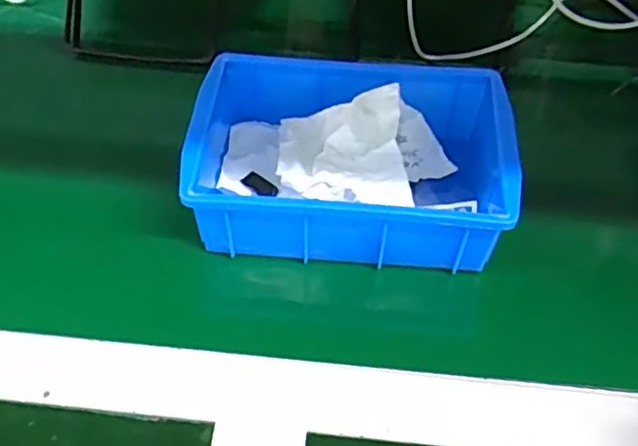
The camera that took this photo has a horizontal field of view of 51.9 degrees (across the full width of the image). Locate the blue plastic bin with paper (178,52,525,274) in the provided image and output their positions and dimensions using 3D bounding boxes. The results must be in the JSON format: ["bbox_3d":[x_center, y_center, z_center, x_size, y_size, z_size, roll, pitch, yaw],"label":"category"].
[{"bbox_3d":[0.022,-0.045,0.436,0.201,0.059,0.145,4,54,3],"label":"blue plastic bin with paper"}]

